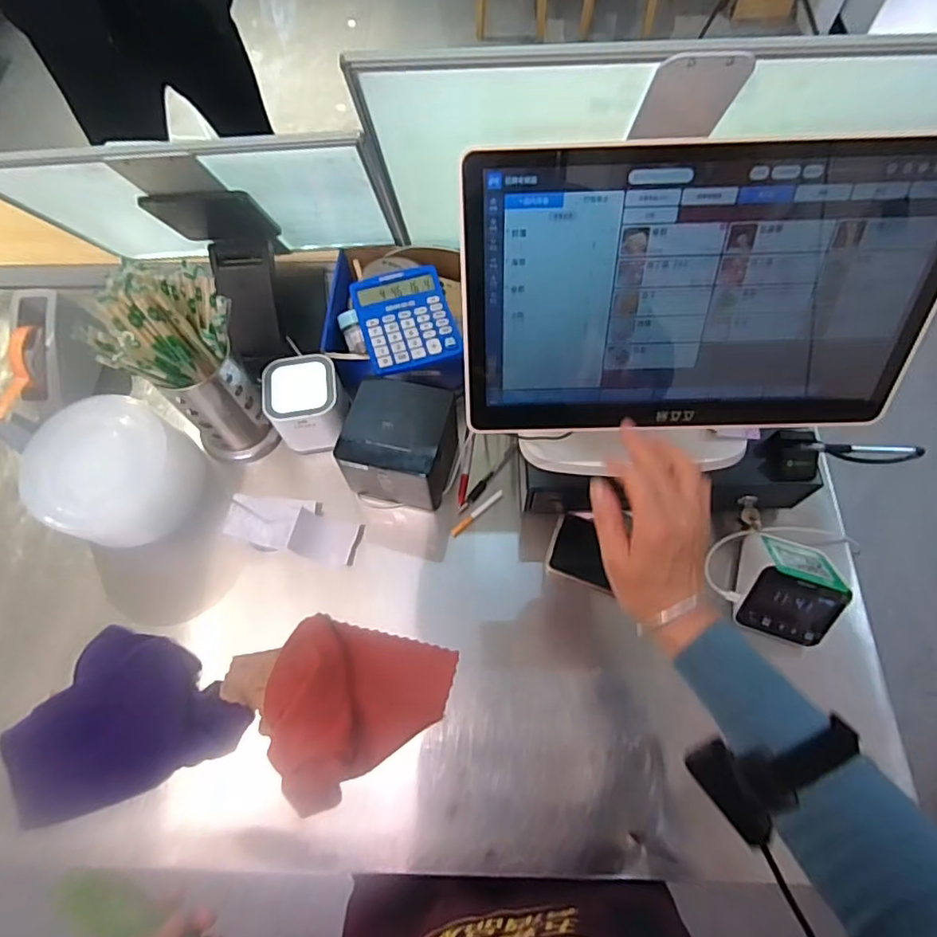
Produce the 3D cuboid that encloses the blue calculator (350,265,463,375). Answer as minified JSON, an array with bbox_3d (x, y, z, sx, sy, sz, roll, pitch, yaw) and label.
[{"bbox_3d":[-0.082,-0.198,0.738,0.117,0.018,0.149,-16,67,-5],"label":"blue calculator"}]

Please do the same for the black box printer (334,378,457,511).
[{"bbox_3d":[-0.085,-0.030,0.707,0.127,0.114,0.118,16,68,9],"label":"black box printer"}]

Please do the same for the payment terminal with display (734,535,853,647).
[{"bbox_3d":[0.363,0.130,0.630,0.094,0.074,0.110,18,68,10],"label":"payment terminal with display"}]

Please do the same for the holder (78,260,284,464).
[{"bbox_3d":[-0.321,-0.115,0.683,0.124,0.266,0.108,-9,66,-2],"label":"holder"}]

